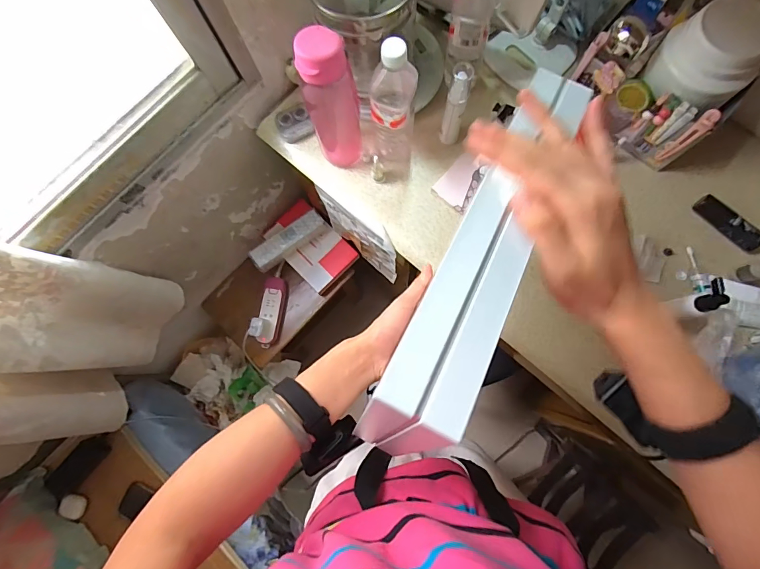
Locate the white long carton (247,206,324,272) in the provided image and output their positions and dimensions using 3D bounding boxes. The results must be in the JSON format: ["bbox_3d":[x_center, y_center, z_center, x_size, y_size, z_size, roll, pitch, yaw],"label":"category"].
[{"bbox_3d":[-0.229,-0.106,0.964,0.190,0.065,0.051,-36,81,-5],"label":"white long carton"}]

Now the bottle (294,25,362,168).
[{"bbox_3d":[-0.064,-0.253,0.575,0.064,0.245,0.055,4,80,2],"label":"bottle"}]

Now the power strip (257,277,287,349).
[{"bbox_3d":[-0.275,0.066,1.009,0.057,0.054,0.185,2,80,2],"label":"power strip"}]

